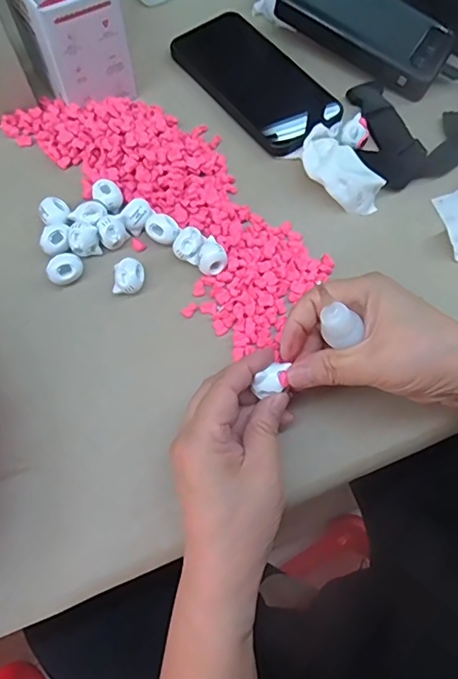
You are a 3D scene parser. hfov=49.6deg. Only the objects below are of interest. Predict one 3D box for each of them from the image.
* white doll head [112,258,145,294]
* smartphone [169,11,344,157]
[{"bbox_3d":[-0.073,-0.045,0.364,0.021,0.015,0.024,1,67,-1],"label":"white doll head"},{"bbox_3d":[0.026,-0.232,0.436,0.083,0.015,0.164,-35,72,-15],"label":"smartphone"}]

